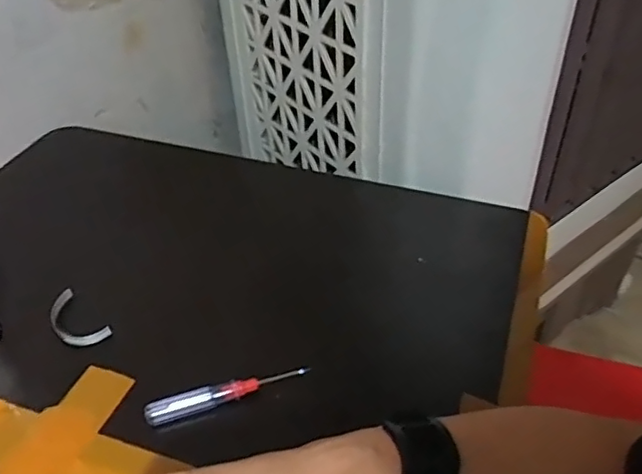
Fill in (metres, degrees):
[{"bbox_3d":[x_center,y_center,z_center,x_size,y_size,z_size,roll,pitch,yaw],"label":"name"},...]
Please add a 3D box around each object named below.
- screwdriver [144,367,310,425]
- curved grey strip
[{"bbox_3d":[-0.070,0.115,0.449,0.119,0.021,0.014,-12,42,-10],"label":"screwdriver"},{"bbox_3d":[-0.210,0.072,0.514,0.071,0.010,0.032,31,51,32],"label":"curved grey strip"}]

